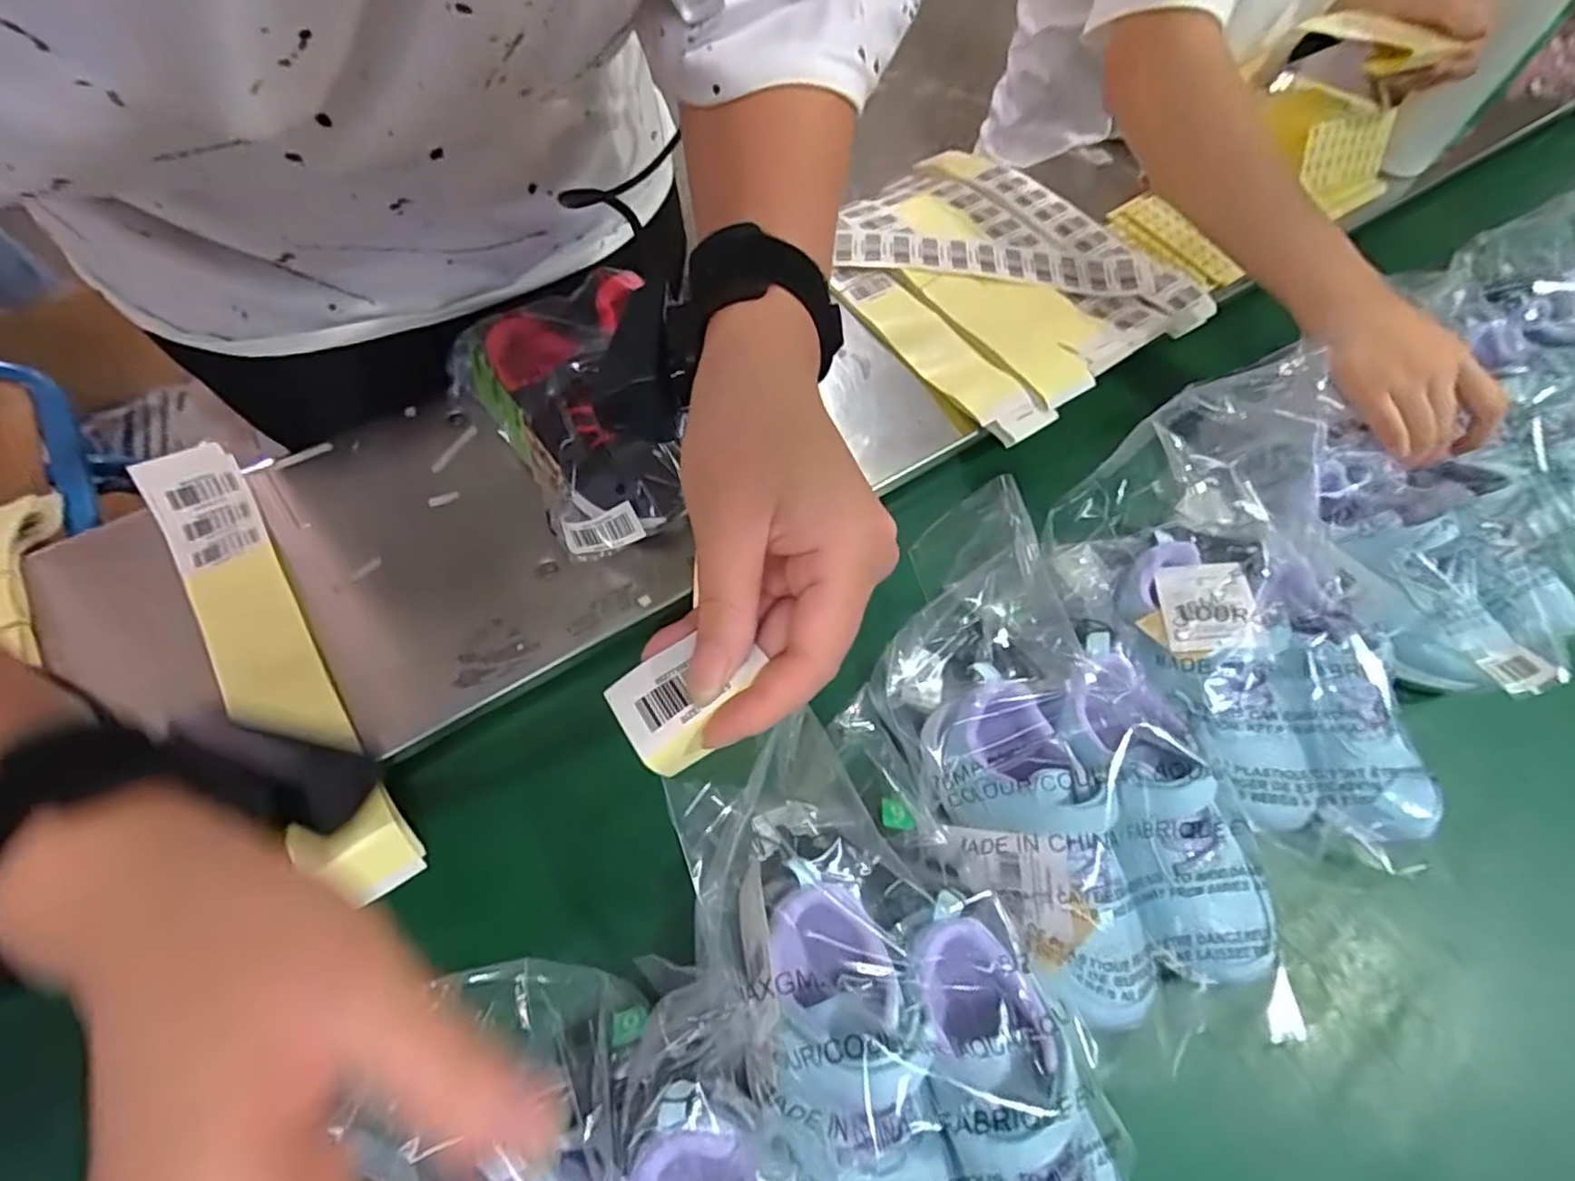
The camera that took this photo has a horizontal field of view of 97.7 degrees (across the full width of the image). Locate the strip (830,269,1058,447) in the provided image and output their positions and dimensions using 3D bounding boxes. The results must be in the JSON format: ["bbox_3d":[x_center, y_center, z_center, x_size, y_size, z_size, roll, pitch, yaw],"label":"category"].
[{"bbox_3d":[0.118,-0.200,0.557,0.055,0.009,0.213,-30,63,-22],"label":"strip"}]

